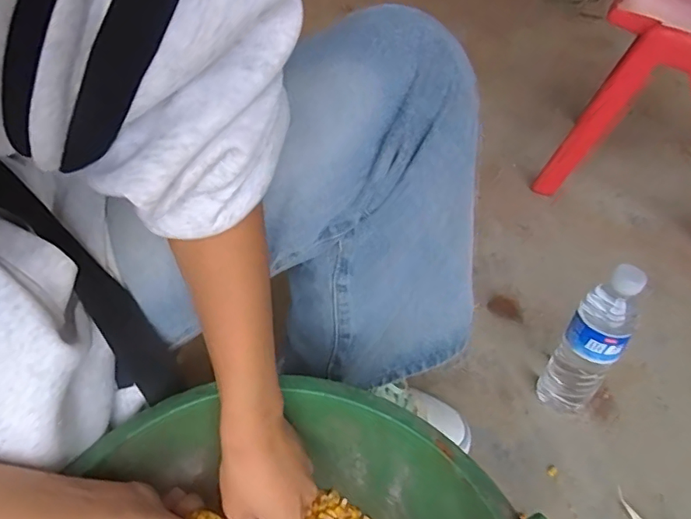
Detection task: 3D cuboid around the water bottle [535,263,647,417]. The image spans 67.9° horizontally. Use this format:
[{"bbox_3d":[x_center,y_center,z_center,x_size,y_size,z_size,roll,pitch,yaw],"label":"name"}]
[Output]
[{"bbox_3d":[0.274,0.096,0.577,0.058,0.215,0.050,29,47,26],"label":"water bottle"}]

